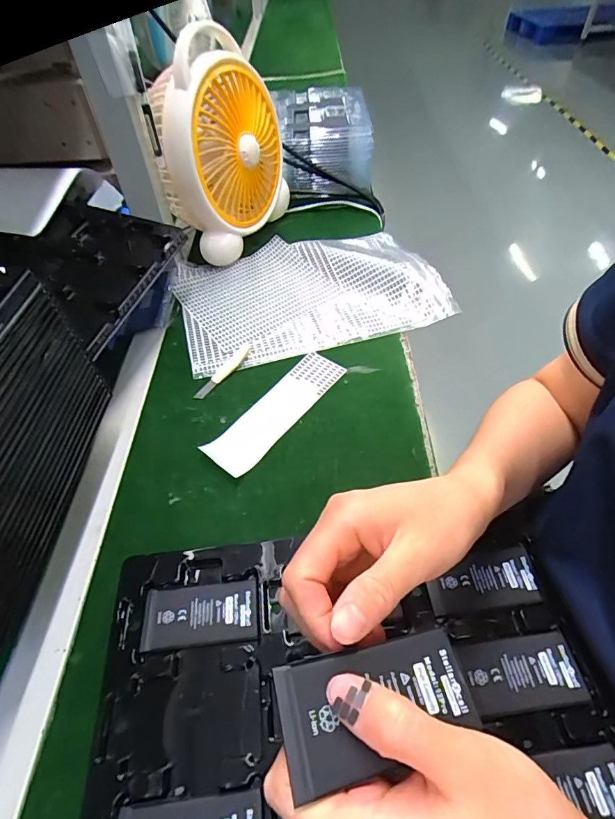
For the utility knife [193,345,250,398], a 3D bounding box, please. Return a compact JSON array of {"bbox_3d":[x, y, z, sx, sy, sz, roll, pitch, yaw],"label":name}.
[{"bbox_3d":[-0.094,-0.045,0.493,0.014,0.004,0.094,28,57,23],"label":"utility knife"}]

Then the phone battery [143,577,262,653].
[{"bbox_3d":[-0.081,0.154,0.324,0.086,0.004,0.043,-6,51,-3],"label":"phone battery"}]

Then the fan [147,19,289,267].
[{"bbox_3d":[-0.116,-0.355,0.585,0.086,0.248,0.219,15,53,14],"label":"fan"}]

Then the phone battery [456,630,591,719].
[{"bbox_3d":[0.146,0.179,0.292,0.074,0.004,0.042,-8,51,-4],"label":"phone battery"}]

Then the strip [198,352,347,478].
[{"bbox_3d":[-0.031,-0.002,0.462,0.049,0.004,0.173,37,63,19],"label":"strip"}]

